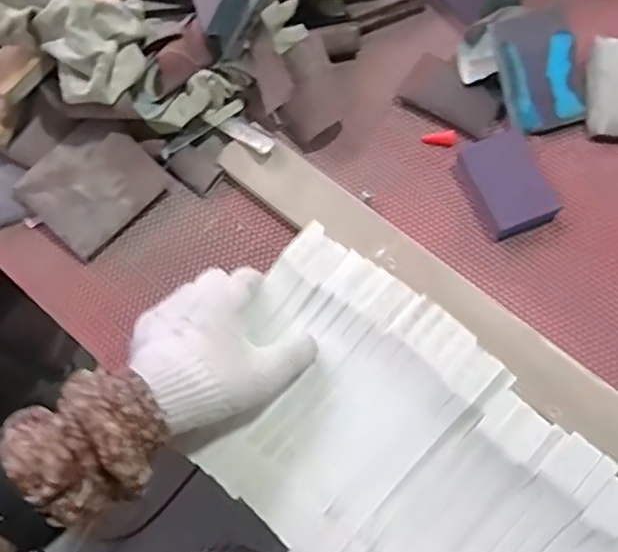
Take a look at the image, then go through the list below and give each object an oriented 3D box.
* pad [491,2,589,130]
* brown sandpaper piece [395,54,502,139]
[{"bbox_3d":[0.240,-0.212,0.618,0.075,0.014,0.118,-19,104,4],"label":"pad"},{"bbox_3d":[0.157,-0.199,0.649,0.106,0.009,0.062,33,83,13],"label":"brown sandpaper piece"}]

